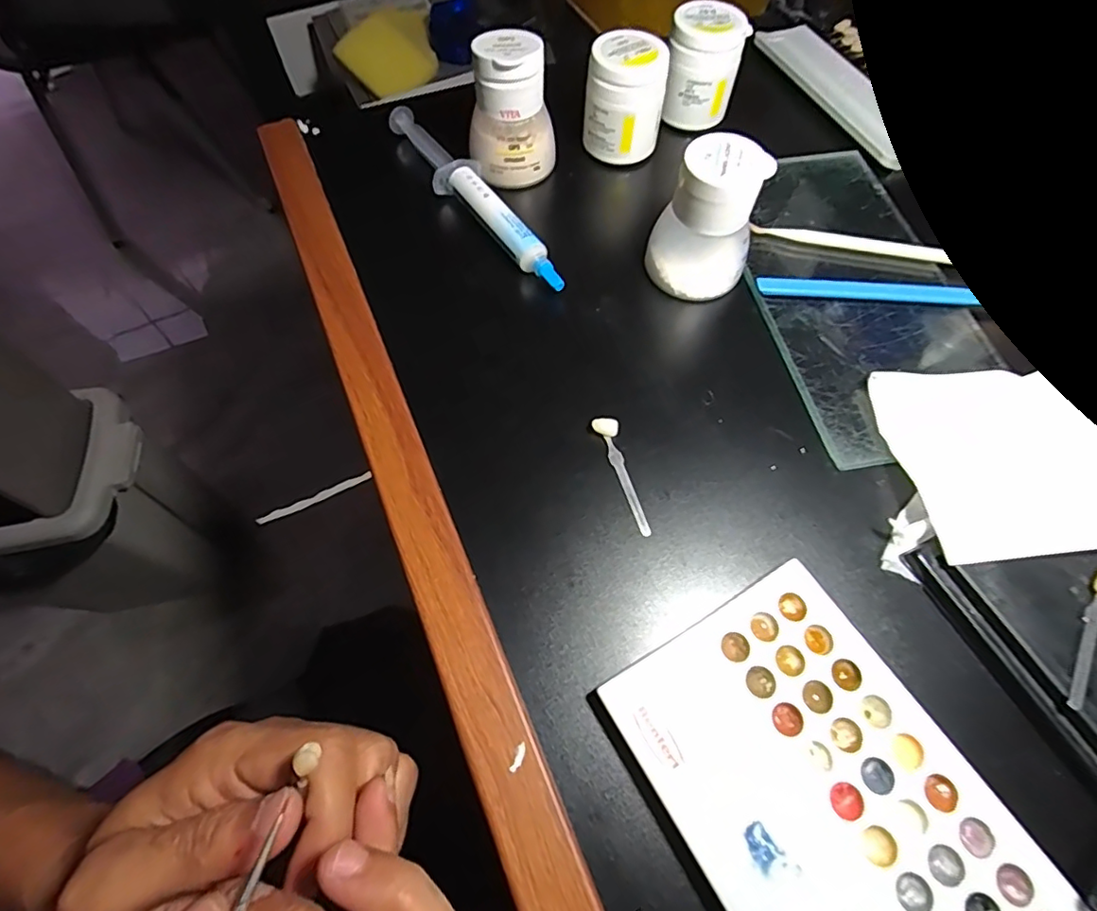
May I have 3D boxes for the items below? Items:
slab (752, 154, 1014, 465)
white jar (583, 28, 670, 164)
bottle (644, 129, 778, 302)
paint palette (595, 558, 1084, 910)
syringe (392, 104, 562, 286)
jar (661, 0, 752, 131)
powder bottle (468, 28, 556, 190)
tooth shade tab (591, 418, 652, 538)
[{"bbox_3d":[0.157,-0.089,0.288,0.101,0.010,0.194,-10,64,-5],"label":"slab"},{"bbox_3d":[0.044,-0.204,0.318,0.043,0.052,0.040,14,65,7],"label":"white jar"},{"bbox_3d":[0.075,-0.112,0.266,0.047,0.062,0.041,16,65,8],"label":"bottle"},{"bbox_3d":[0.095,0.118,0.174,0.093,0.006,0.149,-28,67,-13],"label":"paint palette"},{"bbox_3d":[-0.040,-0.142,0.303,0.027,0.017,0.148,-31,68,-14],"label":"syringe"},{"bbox_3d":[0.093,-0.234,0.334,0.044,0.047,0.045,11,64,6],"label":"jar"},{"bbox_3d":[-0.021,-0.191,0.303,0.045,0.068,0.041,-2,64,-1],"label":"powder bottle"},{"bbox_3d":[0.033,0.008,0.241,0.010,0.006,0.055,-16,65,-8],"label":"tooth shade tab"}]

